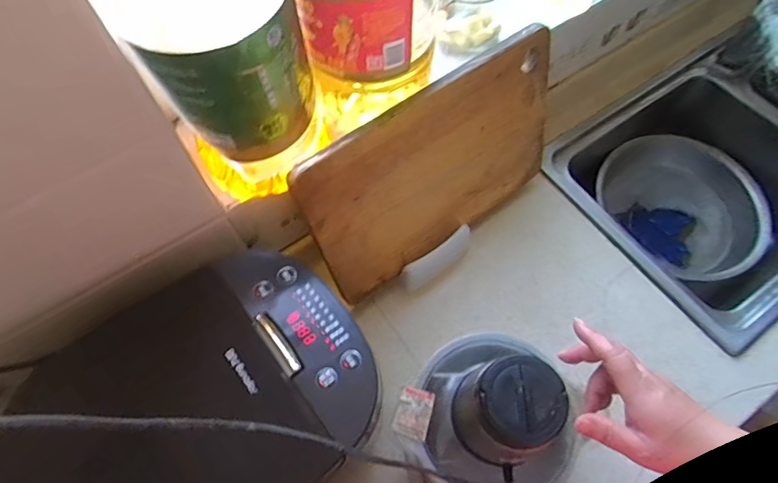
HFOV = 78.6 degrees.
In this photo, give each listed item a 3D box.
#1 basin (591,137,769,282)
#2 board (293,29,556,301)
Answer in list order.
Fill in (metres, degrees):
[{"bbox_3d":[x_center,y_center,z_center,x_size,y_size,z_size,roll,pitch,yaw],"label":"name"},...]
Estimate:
[{"bbox_3d":[0.599,-0.063,1.002,0.270,0.124,0.328,-41,70,-17],"label":"basin"},{"bbox_3d":[0.074,-0.092,0.646,0.392,0.263,0.017,-36,50,-14],"label":"board"}]

